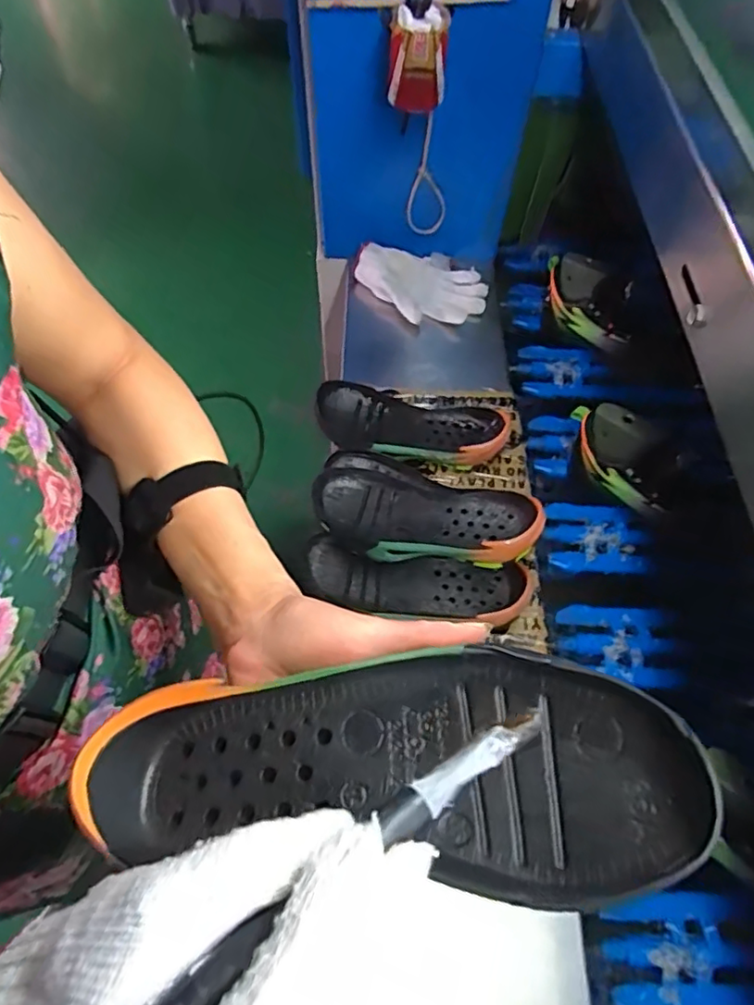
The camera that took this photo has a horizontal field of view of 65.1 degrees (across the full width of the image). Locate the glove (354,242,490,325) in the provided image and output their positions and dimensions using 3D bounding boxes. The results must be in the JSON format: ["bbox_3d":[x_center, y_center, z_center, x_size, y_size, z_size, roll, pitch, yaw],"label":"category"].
[{"bbox_3d":[0.064,-0.330,0.895,0.203,0.039,0.121,18,61,8],"label":"glove"}]

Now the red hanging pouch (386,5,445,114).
[{"bbox_3d":[0.048,-0.516,0.690,0.066,0.089,0.053,6,60,2],"label":"red hanging pouch"}]

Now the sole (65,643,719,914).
[{"bbox_3d":[0.001,0.108,0.240,0.239,0.045,0.097,-3,59,12],"label":"sole"}]

